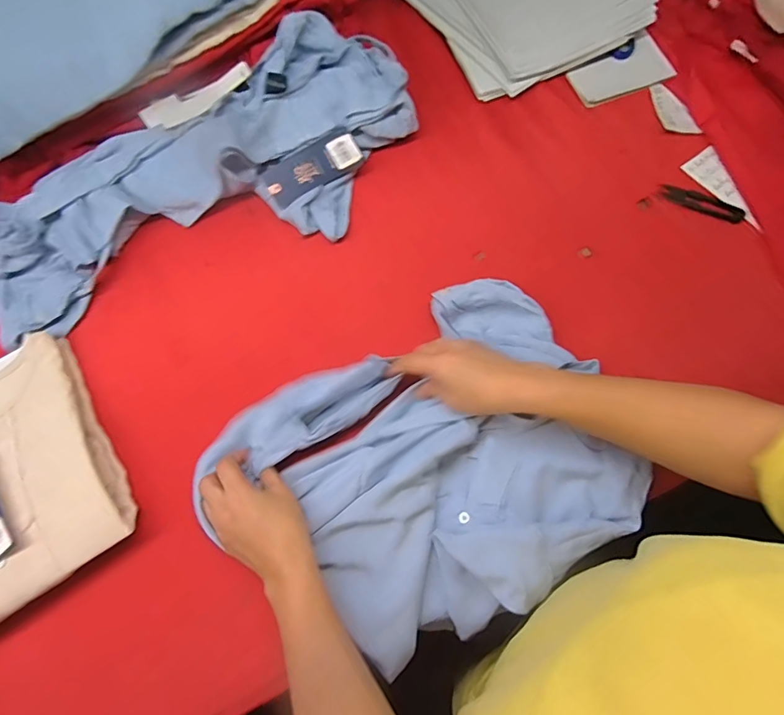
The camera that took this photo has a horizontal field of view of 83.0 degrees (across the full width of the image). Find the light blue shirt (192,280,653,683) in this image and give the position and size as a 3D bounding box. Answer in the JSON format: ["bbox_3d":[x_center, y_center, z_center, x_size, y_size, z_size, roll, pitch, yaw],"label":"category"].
[{"bbox_3d":[0.042,0.103,0.435,0.350,0.049,0.286,-31,74,-8],"label":"light blue shirt"}]

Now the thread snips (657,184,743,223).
[{"bbox_3d":[0.368,-0.185,0.528,0.095,0.008,0.024,30,75,14],"label":"thread snips"}]

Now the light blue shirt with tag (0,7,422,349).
[{"bbox_3d":[-0.240,-0.212,0.518,0.571,0.077,0.217,-25,70,-5],"label":"light blue shirt with tag"}]

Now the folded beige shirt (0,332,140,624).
[{"bbox_3d":[-0.405,0.126,0.451,0.213,0.036,0.251,-33,71,-8],"label":"folded beige shirt"}]

